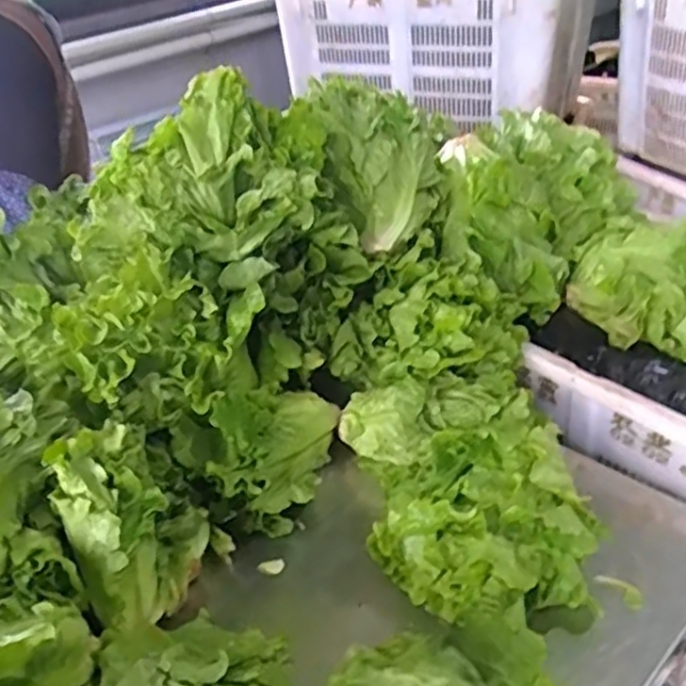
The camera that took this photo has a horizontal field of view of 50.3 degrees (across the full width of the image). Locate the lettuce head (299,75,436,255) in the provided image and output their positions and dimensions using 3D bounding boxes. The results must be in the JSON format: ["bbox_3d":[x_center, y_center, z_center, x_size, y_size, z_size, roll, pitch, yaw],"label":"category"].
[{"bbox_3d":[0.043,-0.223,0.895,0.149,0.156,0.149,-11,33,-7],"label":"lettuce head"}]

